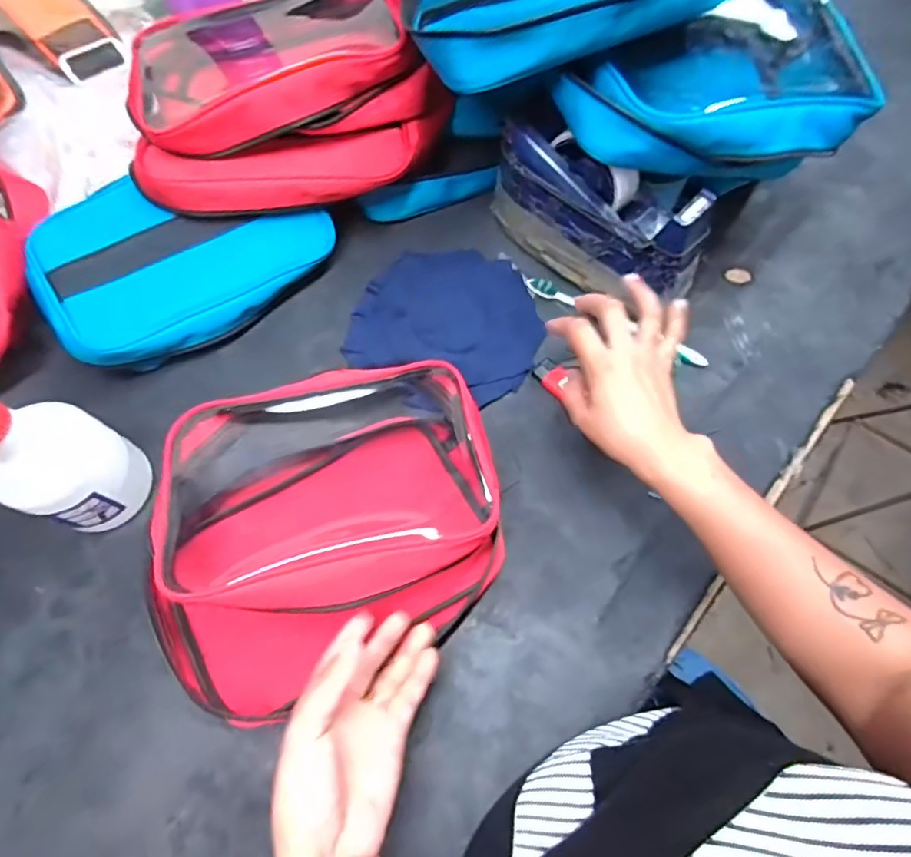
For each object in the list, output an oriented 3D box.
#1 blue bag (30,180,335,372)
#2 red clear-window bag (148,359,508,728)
[{"bbox_3d":[-0.250,-0.160,0.520,0.248,0.067,0.173,-33,70,-13],"label":"blue bag"},{"bbox_3d":[-0.095,0.065,0.428,0.258,0.072,0.219,-20,68,-8],"label":"red clear-window bag"}]

